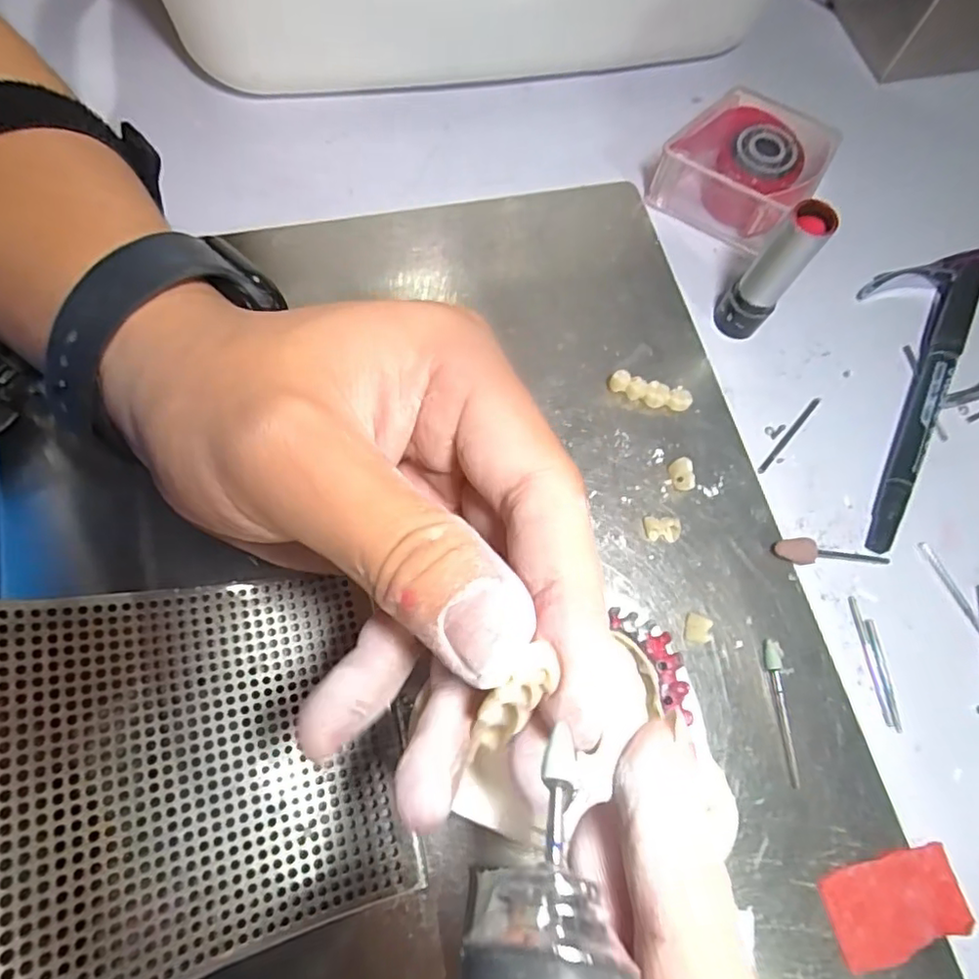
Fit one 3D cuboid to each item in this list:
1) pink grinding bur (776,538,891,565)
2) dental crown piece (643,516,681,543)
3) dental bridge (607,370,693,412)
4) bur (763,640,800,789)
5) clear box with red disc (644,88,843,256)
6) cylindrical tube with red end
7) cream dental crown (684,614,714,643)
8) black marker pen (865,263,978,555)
[{"bbox_3d":[0.127,0.024,0.222,0.045,0.008,0.008,3,70,-4],"label":"pink grinding bur"},{"bbox_3d":[0.063,0.015,0.220,0.014,0.006,0.008,6,70,-3],"label":"dental crown piece"},{"bbox_3d":[0.063,-0.038,0.237,0.033,0.010,0.009,16,70,1],"label":"dental bridge"},{"bbox_3d":[0.099,0.075,0.203,0.005,0.004,0.046,-3,71,-6],"label":"bur"},{"bbox_3d":[0.111,-0.140,0.265,0.059,0.030,0.053,36,72,8],"label":"clear box with red disc"},{"bbox_3d":[0.107,-0.081,0.230,0.018,0.059,0.018,2,70,-4],"label":"cylindrical tube with red end"},{"bbox_3d":[0.072,0.048,0.209,0.008,0.006,0.009,13,70,0],"label":"cream dental crown"},{"bbox_3d":[0.177,-0.037,0.243,0.012,0.013,0.139,26,71,5],"label":"black marker pen"}]

